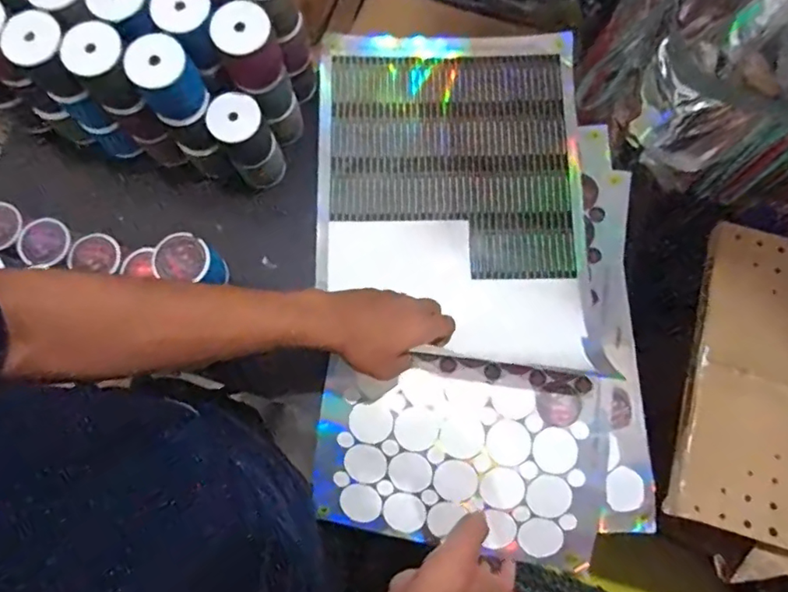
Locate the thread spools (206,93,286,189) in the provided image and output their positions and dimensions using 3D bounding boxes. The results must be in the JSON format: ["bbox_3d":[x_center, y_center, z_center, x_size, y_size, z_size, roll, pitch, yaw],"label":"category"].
[{"bbox_3d":[-0.164,-0.170,0.629,0.057,0.145,0.050,-31,79,-6],"label":"thread spools"}]

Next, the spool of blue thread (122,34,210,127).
[{"bbox_3d":[-0.221,-0.210,0.536,0.056,0.069,0.054,0,77,0],"label":"spool of blue thread"}]

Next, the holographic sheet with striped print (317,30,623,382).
[{"bbox_3d":[0.069,-0.128,0.666,0.317,0.042,0.432,1,77,0],"label":"holographic sheet with striped print"}]

